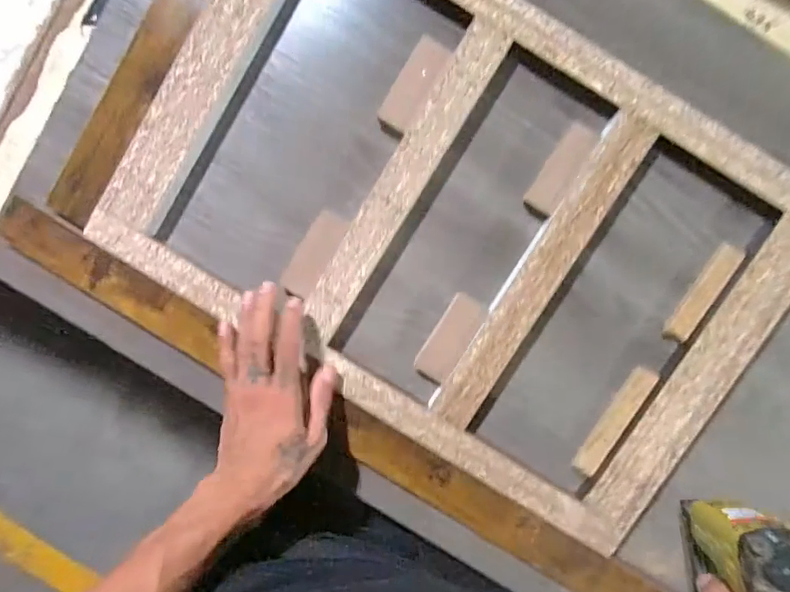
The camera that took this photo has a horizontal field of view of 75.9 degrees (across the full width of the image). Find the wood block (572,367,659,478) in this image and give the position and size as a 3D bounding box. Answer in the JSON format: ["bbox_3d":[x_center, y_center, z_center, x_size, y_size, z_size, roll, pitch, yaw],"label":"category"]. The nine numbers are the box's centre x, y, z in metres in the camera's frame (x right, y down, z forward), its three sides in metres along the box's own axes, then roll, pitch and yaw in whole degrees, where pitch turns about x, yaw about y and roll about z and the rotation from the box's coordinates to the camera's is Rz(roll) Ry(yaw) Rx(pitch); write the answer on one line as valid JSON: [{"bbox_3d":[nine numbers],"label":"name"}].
[{"bbox_3d":[0.199,0.114,0.463,0.019,0.015,0.111,33,95,-3],"label":"wood block"}]

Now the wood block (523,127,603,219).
[{"bbox_3d":[0.147,-0.110,0.450,0.028,0.019,0.081,28,95,-3],"label":"wood block"}]

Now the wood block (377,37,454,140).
[{"bbox_3d":[0.017,-0.181,0.443,0.031,0.016,0.083,29,95,-3],"label":"wood block"}]

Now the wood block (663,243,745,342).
[{"bbox_3d":[0.272,-0.003,0.450,0.018,0.013,0.095,33,95,-3],"label":"wood block"}]

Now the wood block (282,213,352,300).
[{"bbox_3d":[-0.073,-0.039,0.462,0.031,0.011,0.079,29,95,-3],"label":"wood block"}]

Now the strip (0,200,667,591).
[{"bbox_3d":[-0.039,0.123,0.473,0.727,0.014,0.054,32,95,-2],"label":"strip"}]

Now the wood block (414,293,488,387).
[{"bbox_3d":[0.050,0.039,0.456,0.032,0.012,0.080,32,95,-3],"label":"wood block"}]

